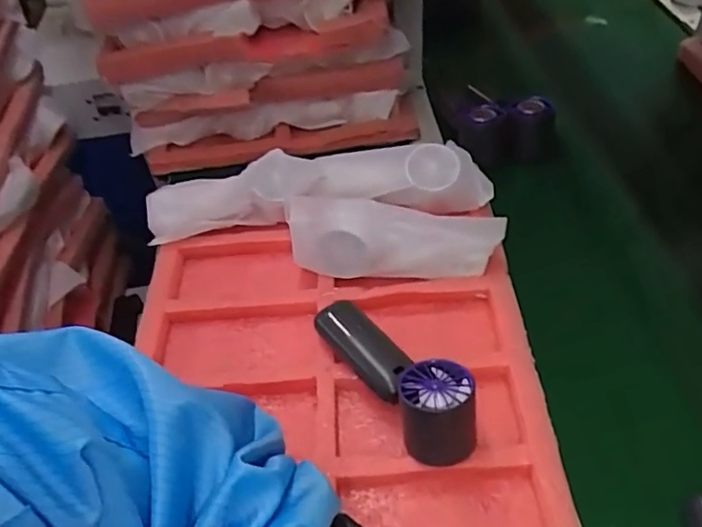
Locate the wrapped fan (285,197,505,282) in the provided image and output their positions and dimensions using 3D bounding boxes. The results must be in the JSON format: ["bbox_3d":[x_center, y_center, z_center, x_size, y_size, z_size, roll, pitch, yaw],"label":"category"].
[{"bbox_3d":[0.040,-0.028,0.554,0.187,0.066,0.063,0,47,6],"label":"wrapped fan"}]

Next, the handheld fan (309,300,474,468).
[{"bbox_3d":[0.036,0.082,0.462,0.058,0.057,0.159,-28,50,-19],"label":"handheld fan"}]

